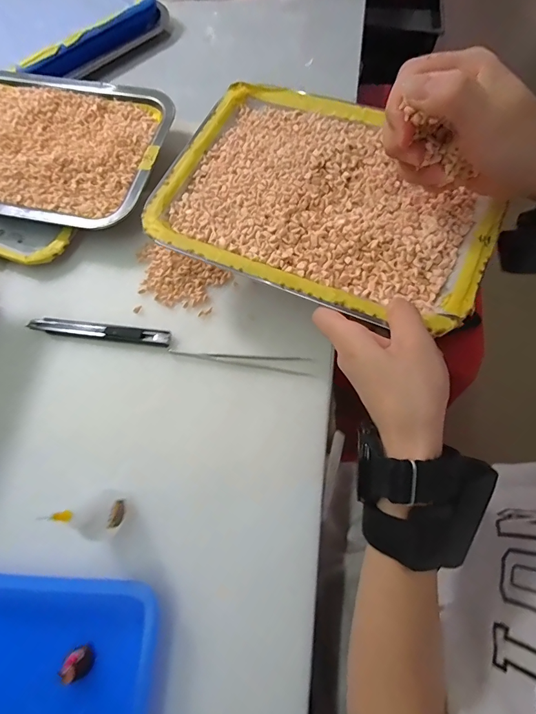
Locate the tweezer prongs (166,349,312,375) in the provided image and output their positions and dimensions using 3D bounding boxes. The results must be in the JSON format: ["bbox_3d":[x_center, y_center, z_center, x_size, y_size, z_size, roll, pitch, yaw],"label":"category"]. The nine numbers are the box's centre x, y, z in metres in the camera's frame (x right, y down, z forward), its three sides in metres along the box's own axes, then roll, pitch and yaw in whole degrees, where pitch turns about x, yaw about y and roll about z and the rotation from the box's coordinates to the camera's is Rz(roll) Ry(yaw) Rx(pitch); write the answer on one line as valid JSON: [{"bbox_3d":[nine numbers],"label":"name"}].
[{"bbox_3d":[-0.025,0.003,0.339,0.123,0.004,0.013,5,70,4],"label":"tweezer prongs"}]

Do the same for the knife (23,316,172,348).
[{"bbox_3d":[-0.156,-0.024,0.353,0.134,0.007,0.014,7,70,5],"label":"knife"}]

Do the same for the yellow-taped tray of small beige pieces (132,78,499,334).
[{"bbox_3d":[0.043,-0.129,0.304,0.255,0.023,0.181,25,73,11],"label":"yellow-taped tray of small beige pieces"}]

